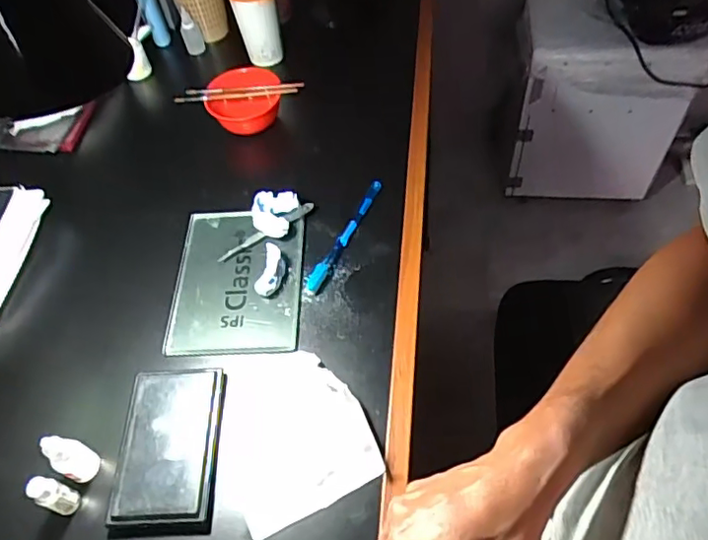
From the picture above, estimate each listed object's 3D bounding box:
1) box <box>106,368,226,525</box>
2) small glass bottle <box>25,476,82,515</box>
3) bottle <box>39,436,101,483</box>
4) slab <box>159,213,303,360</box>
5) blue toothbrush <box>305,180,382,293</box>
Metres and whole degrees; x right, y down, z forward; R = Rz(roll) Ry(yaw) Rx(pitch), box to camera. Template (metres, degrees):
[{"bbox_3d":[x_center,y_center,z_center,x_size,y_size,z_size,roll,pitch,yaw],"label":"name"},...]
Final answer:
[{"bbox_3d":[-0.187,0.171,0.579,0.101,0.015,0.151,-4,55,2],"label":"box"},{"bbox_3d":[-0.282,0.213,0.545,0.022,0.069,0.025,18,58,16],"label":"small glass bottle"},{"bbox_3d":[-0.273,0.181,0.556,0.020,0.075,0.031,22,60,19],"label":"bottle"},{"bbox_3d":[-0.140,0.009,0.698,0.150,0.011,0.197,-2,56,3],"label":"slab"},{"bbox_3d":[-0.009,-0.044,0.728,0.019,0.017,0.184,21,59,18],"label":"blue toothbrush"}]

